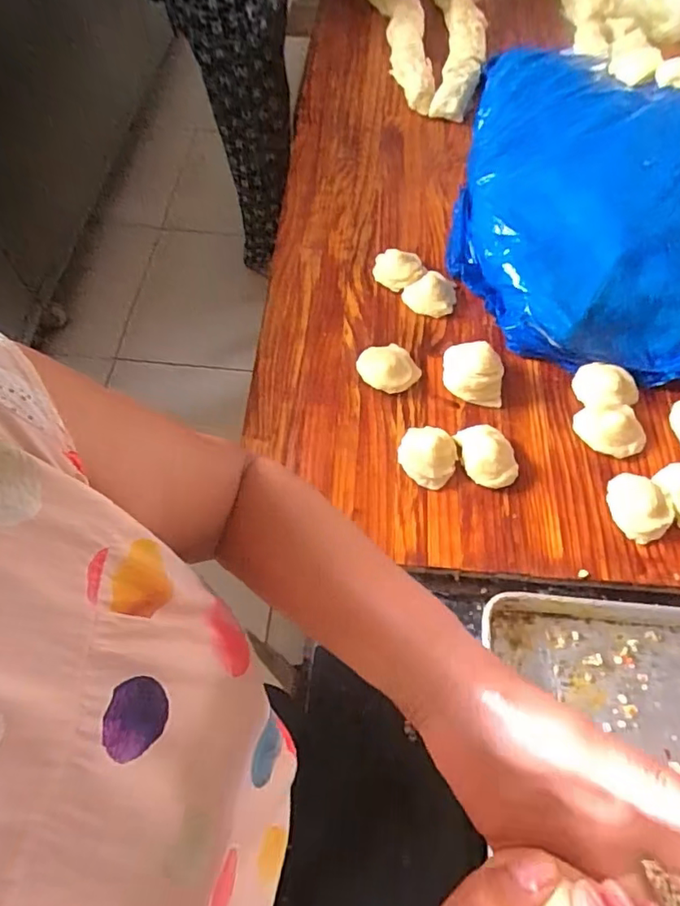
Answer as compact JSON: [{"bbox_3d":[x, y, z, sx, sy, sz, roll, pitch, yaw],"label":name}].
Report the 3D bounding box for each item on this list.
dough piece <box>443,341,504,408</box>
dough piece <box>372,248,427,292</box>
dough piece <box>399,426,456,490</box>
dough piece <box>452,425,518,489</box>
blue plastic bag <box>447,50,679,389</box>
[{"bbox_3d":[0.191,-0.113,0.783,0.095,0.066,0.061,18,64,8],"label":"dough piece"},{"bbox_3d":[0.094,-0.290,0.889,0.075,0.034,0.065,-5,63,-4],"label":"dough piece"},{"bbox_3d":[0.117,0.002,0.735,0.075,0.034,0.082,0,62,-1],"label":"dough piece"},{"bbox_3d":[0.197,0.002,0.735,0.069,0.035,0.089,-10,63,-6],"label":"dough piece"},{"bbox_3d":[0.505,-0.414,0.907,0.583,0.116,0.649,12,63,5],"label":"blue plastic bag"}]

